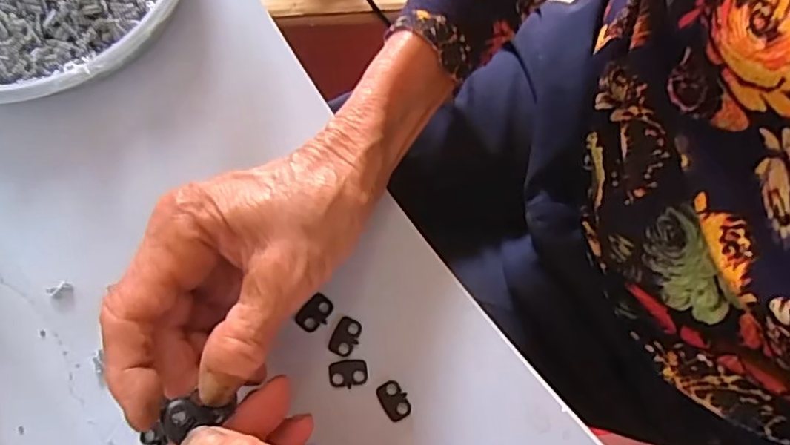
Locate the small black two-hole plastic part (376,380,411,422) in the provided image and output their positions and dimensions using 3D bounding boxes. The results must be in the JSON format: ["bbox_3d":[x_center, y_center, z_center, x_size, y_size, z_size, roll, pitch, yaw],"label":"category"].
[{"bbox_3d":[-0.001,0.085,0.272,0.013,0.004,0.018,-33,80,-6],"label":"small black two-hole plastic part"}]

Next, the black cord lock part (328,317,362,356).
[{"bbox_3d":[-0.024,0.055,0.278,0.013,0.004,0.018,24,80,5],"label":"black cord lock part"}]

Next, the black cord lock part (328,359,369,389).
[{"bbox_3d":[-0.022,0.072,0.275,0.019,0.004,0.012,-7,79,-1],"label":"black cord lock part"}]

